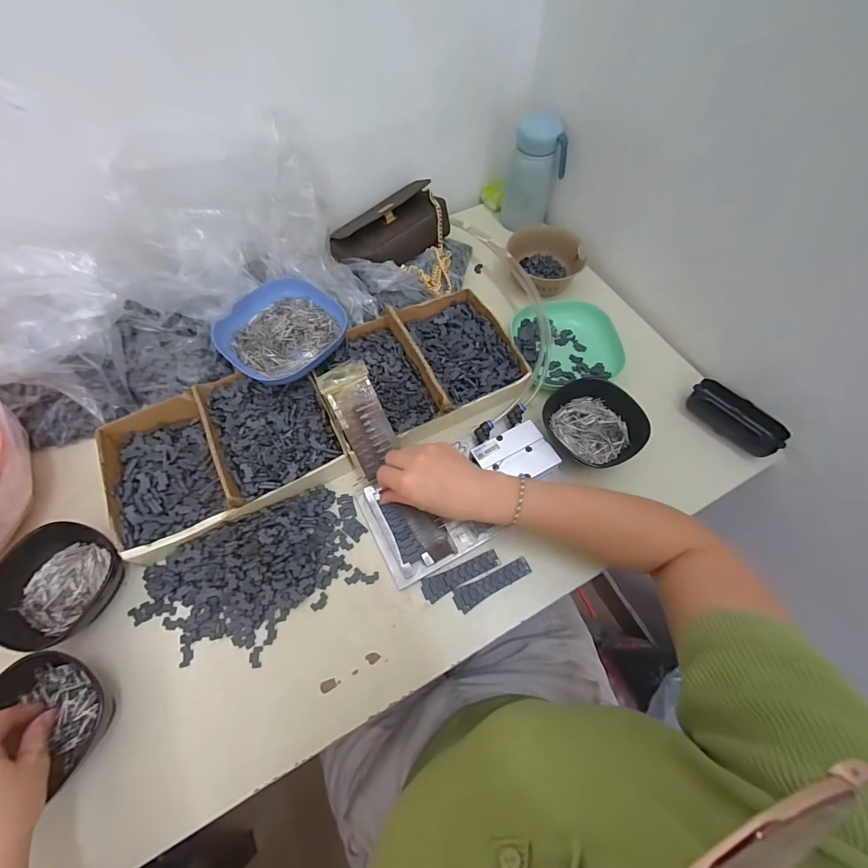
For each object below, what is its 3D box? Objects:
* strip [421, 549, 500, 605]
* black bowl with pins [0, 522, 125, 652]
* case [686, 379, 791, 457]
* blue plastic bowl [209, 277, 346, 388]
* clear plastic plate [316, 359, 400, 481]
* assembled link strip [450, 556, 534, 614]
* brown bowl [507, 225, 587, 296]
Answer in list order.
[{"bbox_3d":[0.029,0.148,0.412,0.085,0.004,0.024,-20,64,-10],"label":"strip"},{"bbox_3d":[-0.367,0.150,0.386,0.108,0.040,0.109,17,64,9],"label":"black bowl with pins"},{"bbox_3d":[0.367,-0.022,0.480,0.046,0.031,0.106,-35,68,-17],"label":"case"},{"bbox_3d":[-0.189,-0.130,0.492,0.144,0.033,0.125,-37,68,-17],"label":"blue plastic bowl"},{"bbox_3d":[-0.078,-0.017,0.429,0.053,0.008,0.121,-23,94,-11],"label":"clear plastic plate"},{"bbox_3d":[0.061,0.155,0.409,0.086,0.004,0.023,-24,65,-12],"label":"assembled link strip"},{"bbox_3d":[0.171,-0.256,0.578,0.112,0.061,0.102,0,63,0],"label":"brown bowl"}]

